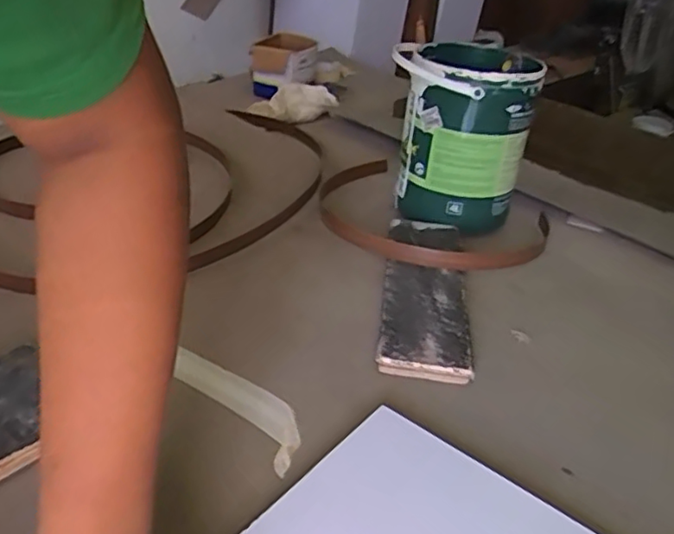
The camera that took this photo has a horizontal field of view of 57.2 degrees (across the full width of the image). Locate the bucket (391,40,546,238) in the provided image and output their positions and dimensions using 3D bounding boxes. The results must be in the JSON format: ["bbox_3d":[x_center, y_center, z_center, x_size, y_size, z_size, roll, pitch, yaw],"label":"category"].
[{"bbox_3d":[0.169,-0.189,0.864,0.175,0.213,0.200,9,32,7],"label":"bucket"}]

